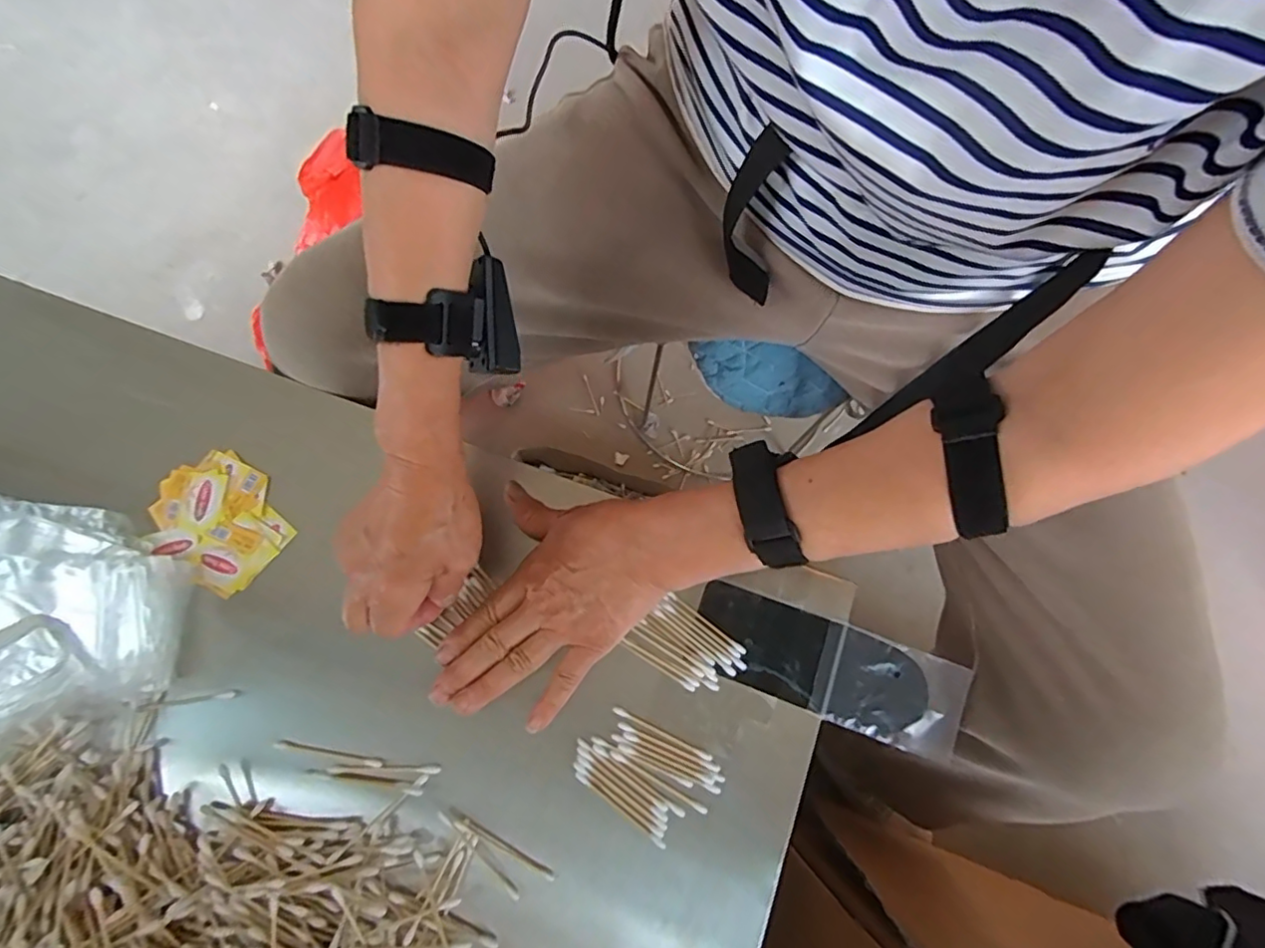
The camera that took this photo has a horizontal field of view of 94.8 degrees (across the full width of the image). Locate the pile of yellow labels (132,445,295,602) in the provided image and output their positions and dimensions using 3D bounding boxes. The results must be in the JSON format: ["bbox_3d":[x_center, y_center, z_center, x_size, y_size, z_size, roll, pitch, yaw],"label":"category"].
[{"bbox_3d":[-0.295,0.033,0.414,0.095,0.007,0.082,35,79,6],"label":"pile of yellow labels"}]

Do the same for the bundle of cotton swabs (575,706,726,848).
[{"bbox_3d":[0.010,0.196,0.381,0.086,0.004,0.061,36,79,6],"label":"bundle of cotton swabs"}]

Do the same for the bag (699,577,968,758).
[{"bbox_3d":[0.136,0.134,0.403,0.188,0.008,0.064,20,78,3],"label":"bag"}]

